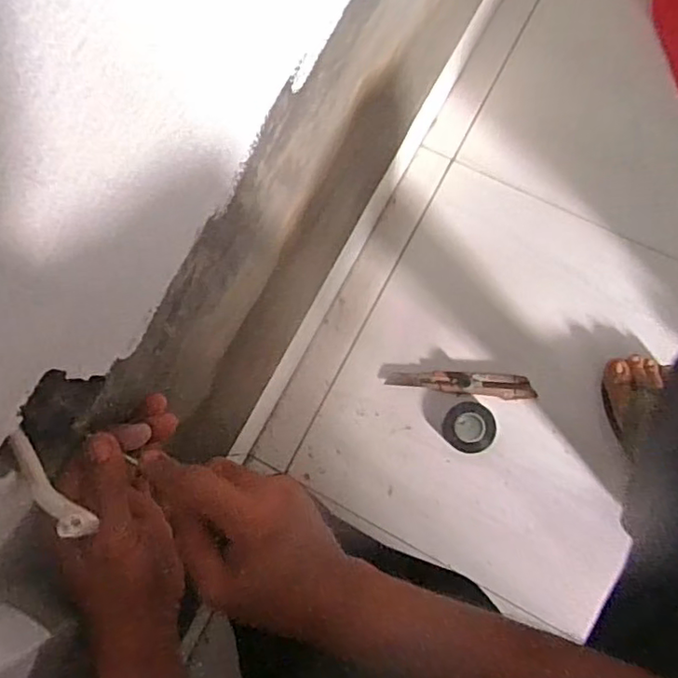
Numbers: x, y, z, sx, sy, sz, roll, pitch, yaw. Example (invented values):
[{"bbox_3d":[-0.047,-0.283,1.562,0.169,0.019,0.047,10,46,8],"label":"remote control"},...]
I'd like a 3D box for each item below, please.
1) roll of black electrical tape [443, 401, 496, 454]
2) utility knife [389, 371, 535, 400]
[{"bbox_3d":[0.172,0.117,0.797,0.067,0.014,0.065,-1,82,4],"label":"roll of black electrical tape"},{"bbox_3d":[0.164,0.061,0.810,0.191,0.019,0.032,2,82,6],"label":"utility knife"}]

